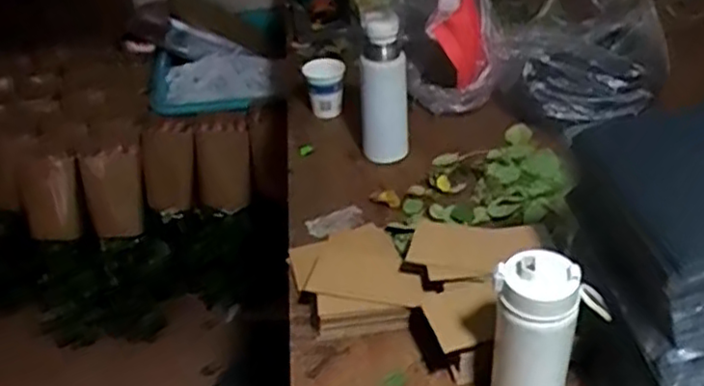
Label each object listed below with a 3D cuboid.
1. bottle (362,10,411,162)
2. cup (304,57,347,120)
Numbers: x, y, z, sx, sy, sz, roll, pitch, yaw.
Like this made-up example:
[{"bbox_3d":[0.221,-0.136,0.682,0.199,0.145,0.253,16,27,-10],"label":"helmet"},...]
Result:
[{"bbox_3d":[0.050,-0.161,1.085,0.071,0.215,0.061,2,36,9],"label":"bottle"},{"bbox_3d":[-0.048,-0.189,1.256,0.074,0.080,0.078,-4,36,1],"label":"cup"}]

